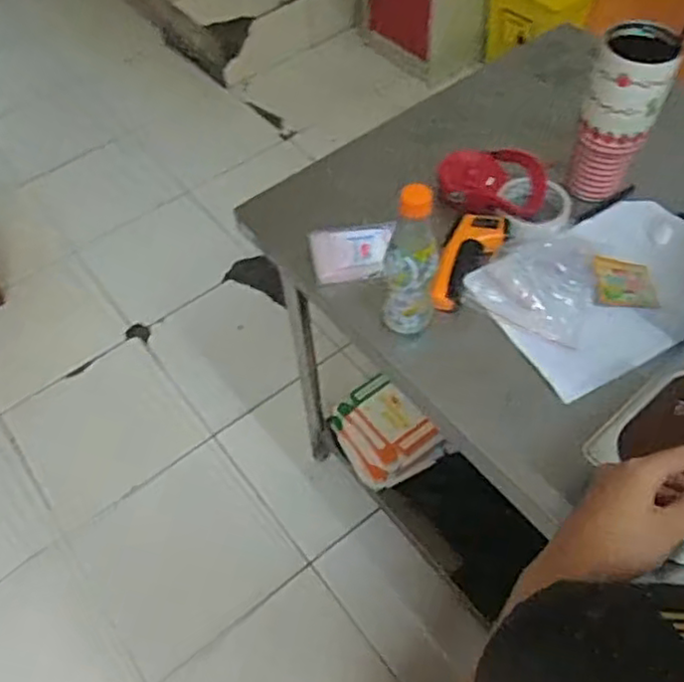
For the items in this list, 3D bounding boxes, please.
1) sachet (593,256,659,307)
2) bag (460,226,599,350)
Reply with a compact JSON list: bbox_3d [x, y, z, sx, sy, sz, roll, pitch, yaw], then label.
[{"bbox_3d":[0.348,-0.073,0.836,0.079,0.004,0.080,7,53,-5],"label":"sachet"},{"bbox_3d":[0.246,-0.086,0.854,0.146,0.030,0.166,19,59,16],"label":"bag"}]

